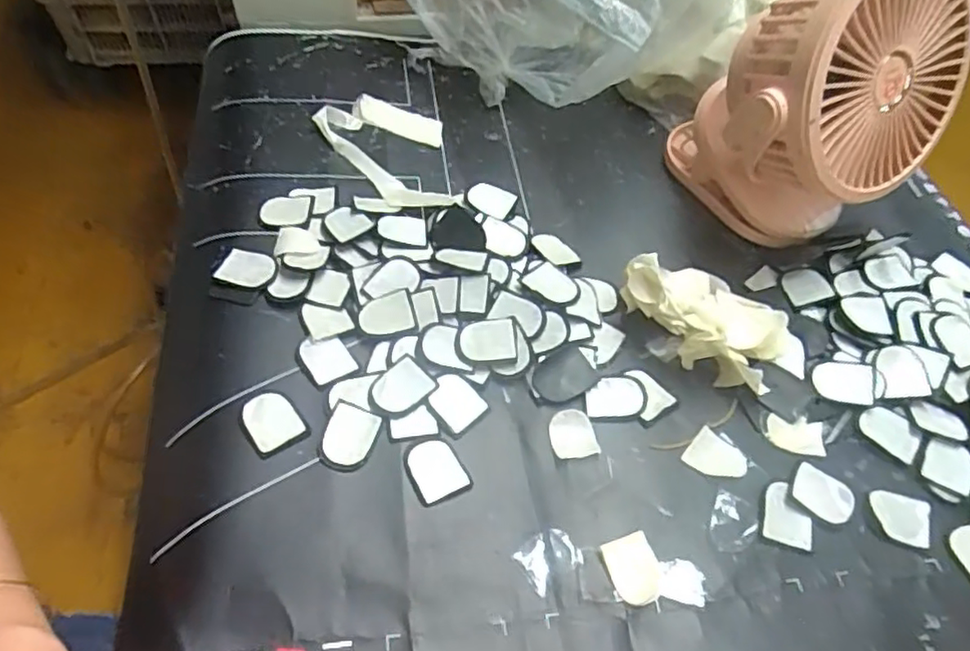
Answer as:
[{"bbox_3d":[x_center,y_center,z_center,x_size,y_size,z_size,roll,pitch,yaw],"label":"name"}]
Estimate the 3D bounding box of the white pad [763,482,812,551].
[{"bbox_3d":[0.151,0.095,0.324,0.024,0.004,0.029,16,55,7],"label":"white pad"}]

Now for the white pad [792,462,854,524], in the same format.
[{"bbox_3d":[0.172,0.085,0.330,0.030,0.004,0.023,24,56,12],"label":"white pad"}]

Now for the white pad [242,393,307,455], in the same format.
[{"bbox_3d":[-0.109,0.049,0.333,0.025,0.004,0.030,-31,62,-23],"label":"white pad"}]

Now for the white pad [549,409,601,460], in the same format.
[{"bbox_3d":[0.046,0.057,0.343,0.023,0.006,0.026,-2,55,-6],"label":"white pad"}]

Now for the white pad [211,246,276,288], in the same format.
[{"bbox_3d":[-0.141,-0.033,0.383,0.035,0.007,0.026,11,55,4],"label":"white pad"}]

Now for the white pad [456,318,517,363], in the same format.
[{"bbox_3d":[0.001,0.007,0.365,0.033,0.004,0.026,0,55,-4],"label":"white pad"}]

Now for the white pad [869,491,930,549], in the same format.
[{"bbox_3d":[0.208,0.096,0.327,0.028,0.004,0.024,17,55,7],"label":"white pad"}]

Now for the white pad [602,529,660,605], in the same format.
[{"bbox_3d":[0.070,0.114,0.305,0.023,0.004,0.029,-13,57,-13],"label":"white pad"}]

